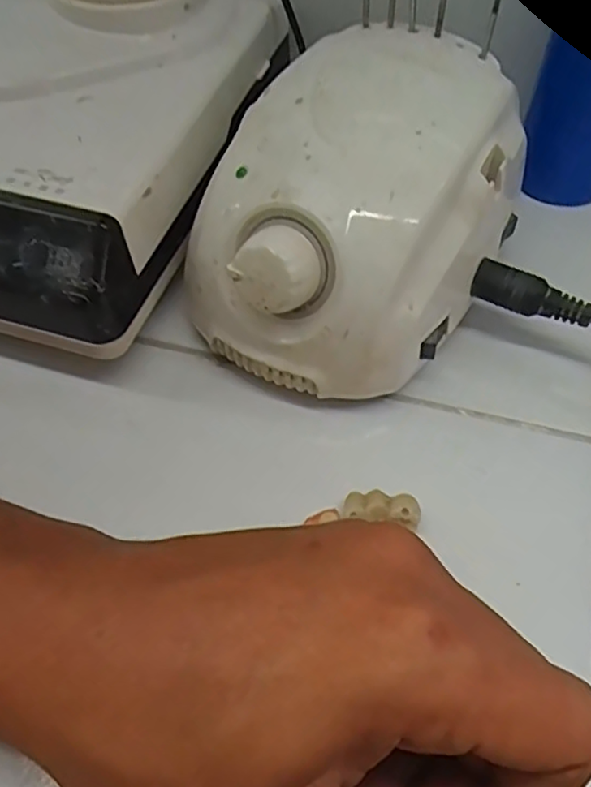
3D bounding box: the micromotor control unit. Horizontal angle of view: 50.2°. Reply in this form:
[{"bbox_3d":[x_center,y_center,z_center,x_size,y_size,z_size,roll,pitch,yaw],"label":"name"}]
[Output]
[{"bbox_3d":[0.026,-0.068,0.252,0.099,0.087,0.137,32,62,20],"label":"micromotor control unit"}]

